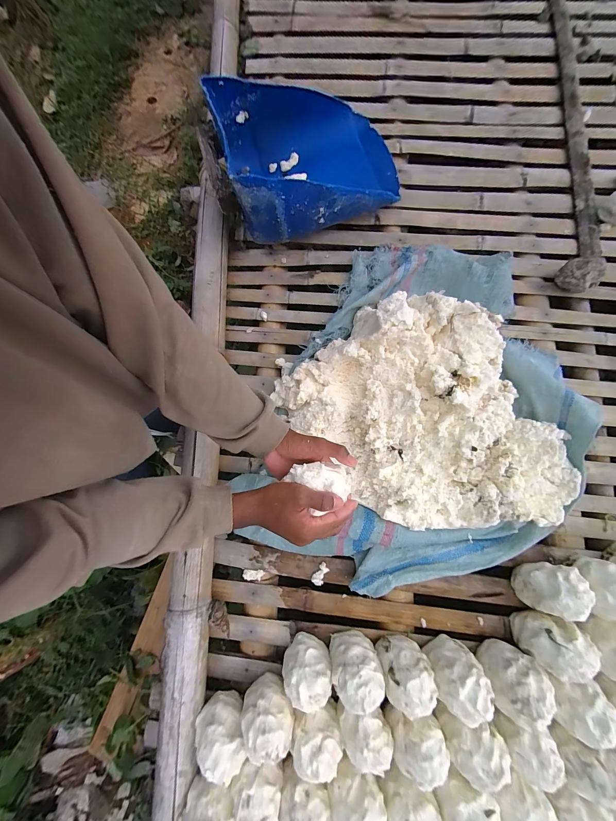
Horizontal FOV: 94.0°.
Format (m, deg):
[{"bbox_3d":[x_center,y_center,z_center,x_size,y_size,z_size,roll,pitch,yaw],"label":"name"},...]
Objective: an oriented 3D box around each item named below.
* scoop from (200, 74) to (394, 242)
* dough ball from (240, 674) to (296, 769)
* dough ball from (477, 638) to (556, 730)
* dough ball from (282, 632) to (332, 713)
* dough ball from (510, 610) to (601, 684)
[{"bbox_3d":[0.009,-0.572,0.654,0.407,0.184,0.310,-14,80,-2],"label":"scoop"},{"bbox_3d":[-0.068,0.517,0.474,0.084,0.084,0.083,0,79,0],"label":"dough ball"},{"bbox_3d":[0.343,0.449,0.486,0.091,0.101,0.074,-42,82,-7],"label":"dough ball"},{"bbox_3d":[-0.002,0.456,0.506,0.082,0.095,0.079,0,79,0],"label":"dough ball"},{"bbox_3d":[0.419,0.397,0.495,0.081,0.098,0.085,0,79,0],"label":"dough ball"}]

